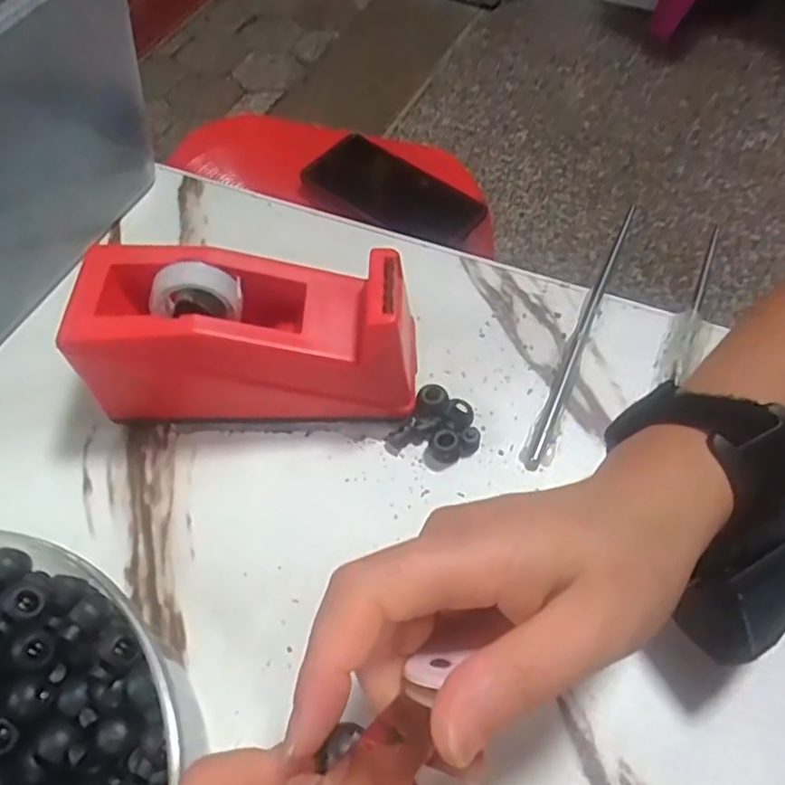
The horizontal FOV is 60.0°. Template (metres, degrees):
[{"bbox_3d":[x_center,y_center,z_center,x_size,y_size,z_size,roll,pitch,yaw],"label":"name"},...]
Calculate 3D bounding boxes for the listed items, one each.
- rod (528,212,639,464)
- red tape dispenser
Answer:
[{"bbox_3d":[0.099,-0.032,0.356,0.007,0.004,0.163,20,59,14],"label":"rod"},{"bbox_3d":[-0.065,-0.025,0.317,0.146,0.075,0.057,0,56,1],"label":"red tape dispenser"}]

